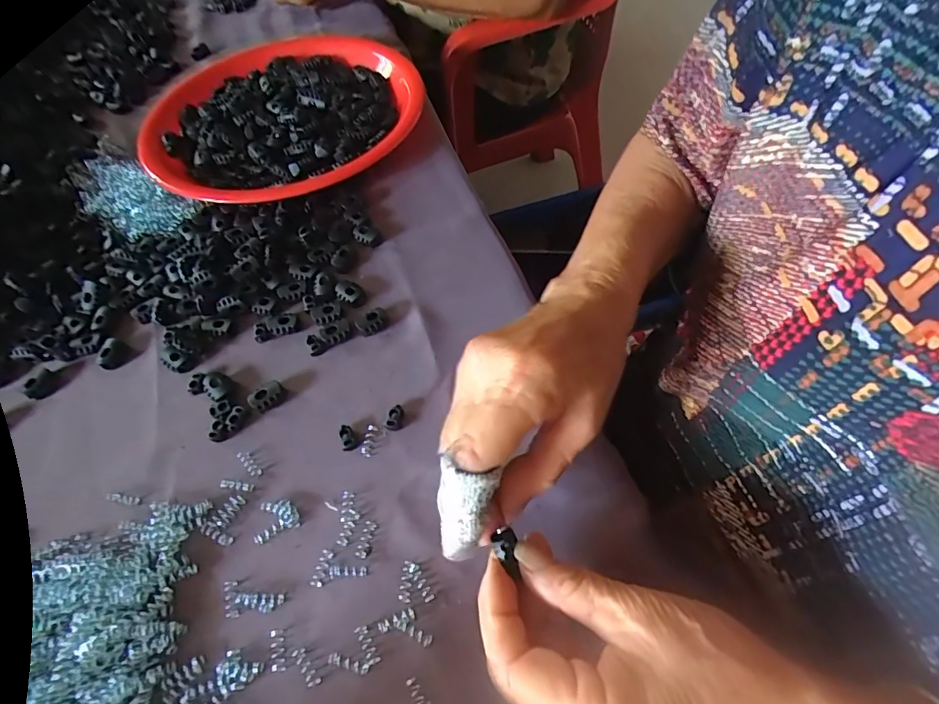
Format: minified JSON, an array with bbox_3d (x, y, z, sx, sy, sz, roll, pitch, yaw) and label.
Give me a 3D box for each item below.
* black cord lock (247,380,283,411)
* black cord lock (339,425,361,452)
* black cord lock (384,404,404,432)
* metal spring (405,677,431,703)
[{"bbox_3d":[-0.131,0.029,0.317,0.021,0.009,0.015,-30,59,-12],"label":"black cord lock"},{"bbox_3d":[-0.073,0.052,0.299,0.010,0.004,0.016,-27,59,-10],"label":"black cord lock"},{"bbox_3d":[-0.046,0.041,0.302,0.011,0.007,0.016,6,59,10],"label":"black cord lock"},{"bbox_3d":[-0.023,0.157,0.224,0.006,0.004,0.017,-26,59,-13],"label":"metal spring"}]

